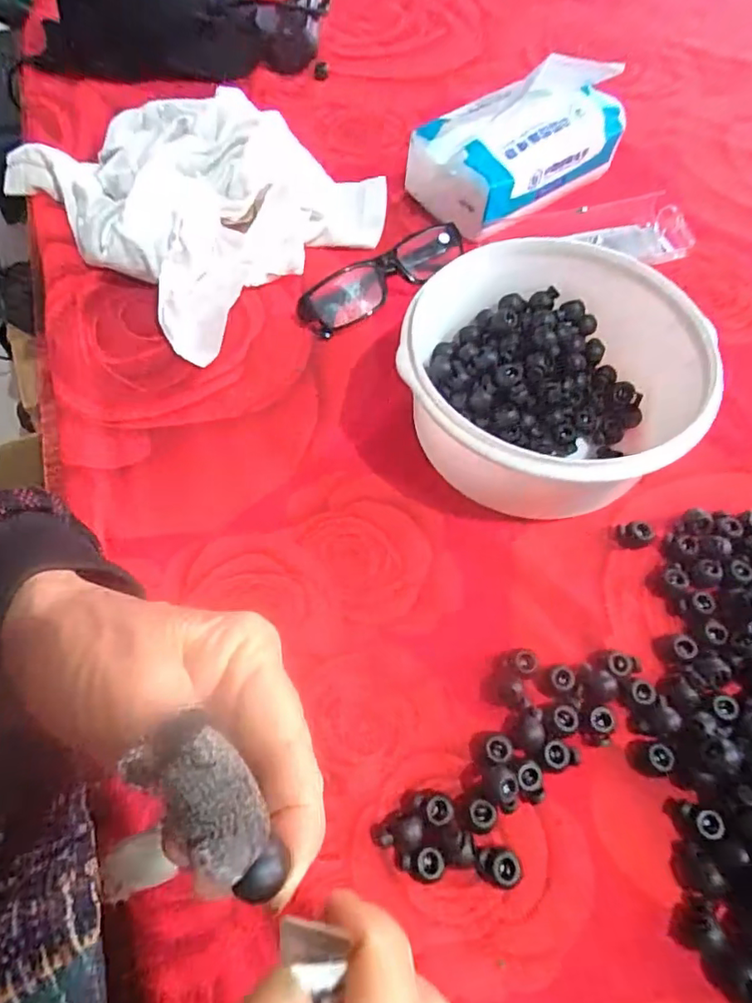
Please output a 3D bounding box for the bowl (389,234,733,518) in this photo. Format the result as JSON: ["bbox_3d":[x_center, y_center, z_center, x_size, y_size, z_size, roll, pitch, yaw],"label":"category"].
[{"bbox_3d":[0.095,-0.066,0.329,0.148,0.077,0.157,1,60,-1],"label":"bowl"}]

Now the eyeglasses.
[{"bbox_3d":[0.007,-0.160,0.405,0.128,0.029,0.035,-28,64,-16],"label":"eyeglasses"}]

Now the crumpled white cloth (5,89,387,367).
[{"bbox_3d":[-0.138,-0.249,0.436,0.255,0.057,0.225,38,66,19],"label":"crumpled white cloth"}]

